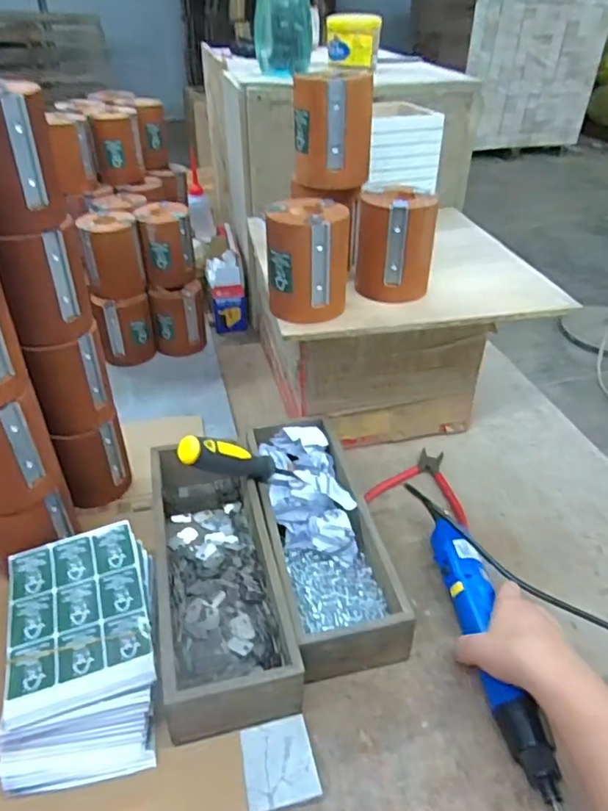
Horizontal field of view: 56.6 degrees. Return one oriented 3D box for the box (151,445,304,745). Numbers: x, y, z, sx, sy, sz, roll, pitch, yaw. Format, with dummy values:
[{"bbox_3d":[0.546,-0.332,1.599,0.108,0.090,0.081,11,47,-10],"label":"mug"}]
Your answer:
[{"bbox_3d":[-0.082,0.145,0.523,0.102,0.068,0.283,-8,38,-11],"label":"box"}]

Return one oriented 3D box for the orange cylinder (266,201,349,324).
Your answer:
[{"bbox_3d":[0.004,-0.141,0.550,0.078,0.095,0.074,2,37,2],"label":"orange cylinder"}]

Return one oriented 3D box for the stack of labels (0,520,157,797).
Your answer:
[{"bbox_3d":[-0.177,0.196,0.457,0.116,0.069,0.181,-9,38,-12],"label":"stack of labels"}]

